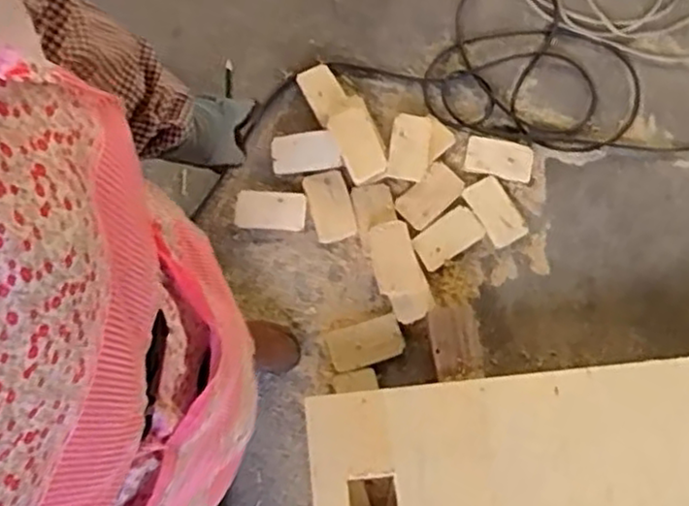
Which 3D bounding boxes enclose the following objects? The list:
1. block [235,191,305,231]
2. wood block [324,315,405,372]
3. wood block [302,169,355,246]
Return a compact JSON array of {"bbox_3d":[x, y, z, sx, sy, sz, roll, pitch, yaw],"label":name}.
[{"bbox_3d":[-0.152,-0.087,1.428,0.141,0.014,0.078,4,74,-1],"label":"block"},{"bbox_3d":[0.040,0.177,1.370,0.144,0.018,0.080,-16,76,-6],"label":"wood block"},{"bbox_3d":[-0.029,-0.094,1.436,0.083,0.045,0.140,-17,76,-6],"label":"wood block"}]

